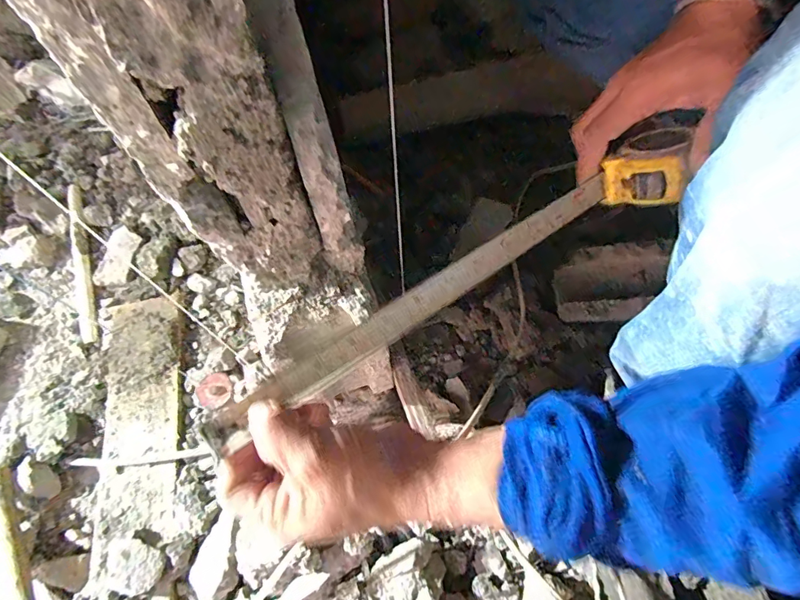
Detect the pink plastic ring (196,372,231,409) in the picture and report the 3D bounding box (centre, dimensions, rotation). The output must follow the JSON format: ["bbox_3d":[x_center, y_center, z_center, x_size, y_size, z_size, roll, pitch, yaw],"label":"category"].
[{"bbox_3d":[-0.191,0.093,0.469,0.034,0.005,0.034,7,60,-11],"label":"pink plastic ring"}]

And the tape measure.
[{"bbox_3d":[0.050,-0.015,0.295,0.369,0.048,0.048,-31,68,-13],"label":"tape measure"}]

